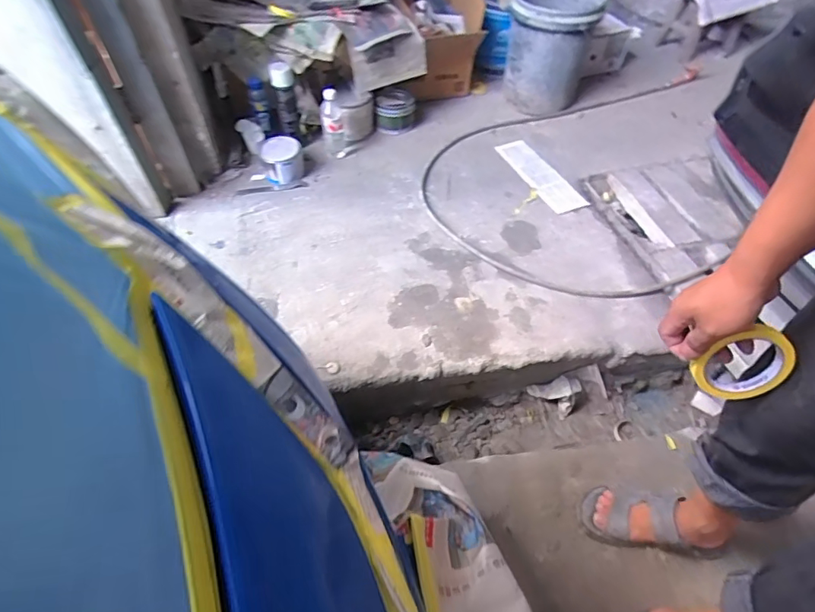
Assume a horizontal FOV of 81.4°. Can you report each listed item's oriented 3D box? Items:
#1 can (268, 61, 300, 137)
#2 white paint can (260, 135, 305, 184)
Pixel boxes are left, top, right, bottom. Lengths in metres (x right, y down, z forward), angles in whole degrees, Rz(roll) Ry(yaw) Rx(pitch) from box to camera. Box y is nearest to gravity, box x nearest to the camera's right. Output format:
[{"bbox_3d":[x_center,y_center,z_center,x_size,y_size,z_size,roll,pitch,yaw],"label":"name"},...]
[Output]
[{"bbox_3d":[-0.399,-0.685,1.540,0.068,0.211,0.056,-3,50,-3],"label":"can"},{"bbox_3d":[-0.414,-0.488,1.577,0.126,0.106,0.119,1,49,-2],"label":"white paint can"}]

